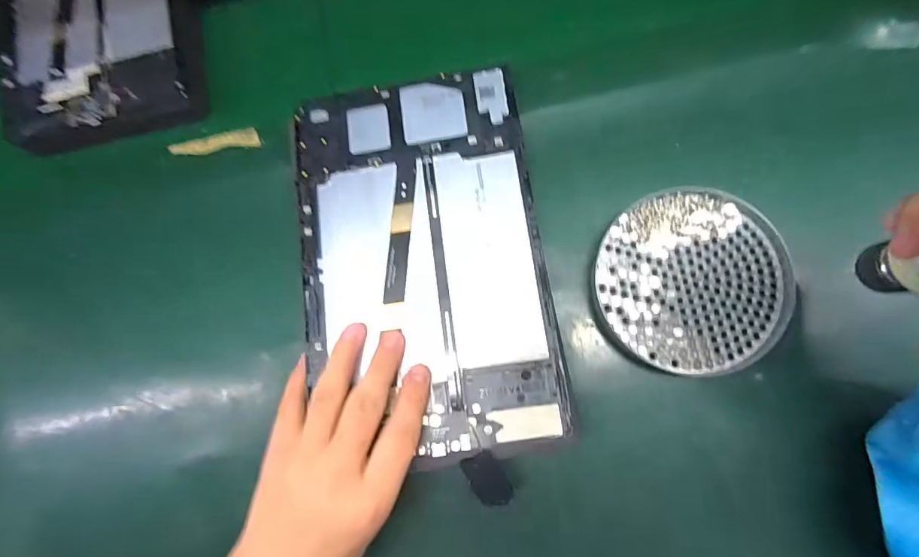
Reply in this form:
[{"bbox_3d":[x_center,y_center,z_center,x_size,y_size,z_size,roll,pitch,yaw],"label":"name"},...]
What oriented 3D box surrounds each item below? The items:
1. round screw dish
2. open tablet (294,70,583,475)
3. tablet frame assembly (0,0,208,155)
[{"bbox_3d":[0.145,0.001,0.289,0.114,0.017,0.113,0,84,5],"label":"round screw dish"},{"bbox_3d":[-0.025,-0.015,0.281,0.146,0.006,0.236,-9,77,4],"label":"open tablet"},{"bbox_3d":[-0.284,-0.222,0.359,0.148,0.029,0.237,-8,84,4],"label":"tablet frame assembly"}]

